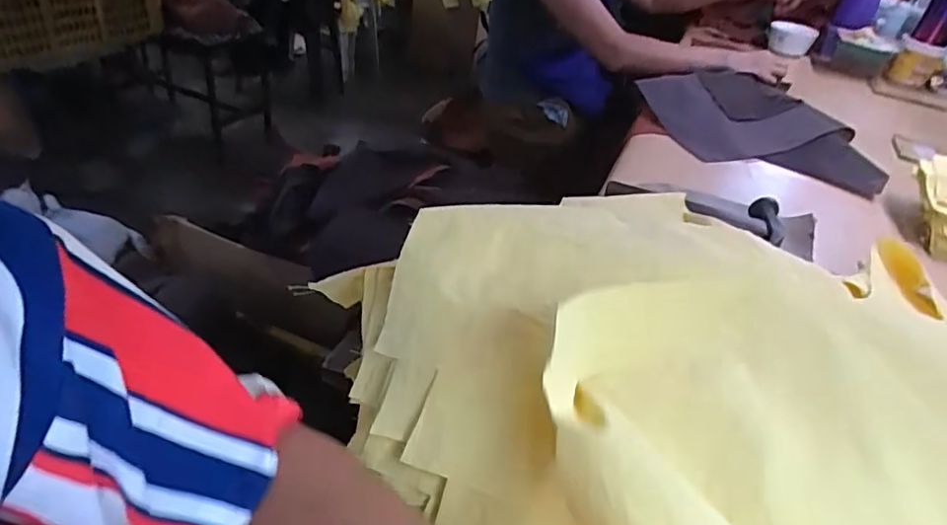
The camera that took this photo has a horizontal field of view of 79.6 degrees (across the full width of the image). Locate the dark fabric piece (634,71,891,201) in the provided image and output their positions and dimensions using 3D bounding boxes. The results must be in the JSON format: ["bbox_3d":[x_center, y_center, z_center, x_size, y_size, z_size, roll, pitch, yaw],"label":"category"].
[{"bbox_3d":[0.449,-0.235,0.928,0.342,0.052,0.319,15,38,10],"label":"dark fabric piece"}]

